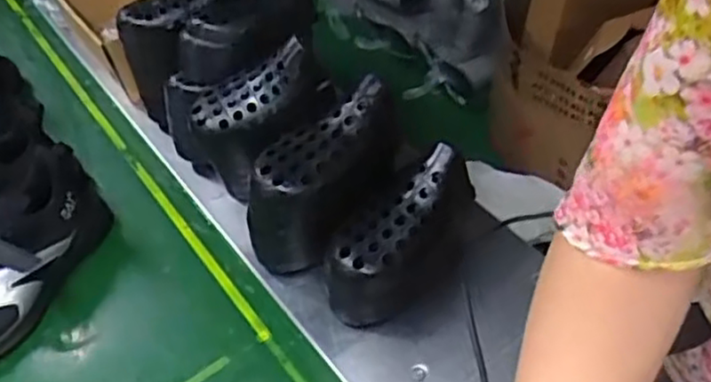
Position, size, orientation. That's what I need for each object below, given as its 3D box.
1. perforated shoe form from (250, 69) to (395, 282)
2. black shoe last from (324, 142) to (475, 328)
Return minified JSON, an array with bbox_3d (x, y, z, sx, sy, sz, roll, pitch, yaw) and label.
[{"bbox_3d":[-0.024,0.005,0.645,0.166,0.152,0.067,-29,48,-11],"label":"perforated shoe form"},{"bbox_3d":[0.045,0.055,0.627,0.156,0.141,0.065,-36,50,-18],"label":"black shoe last"}]

